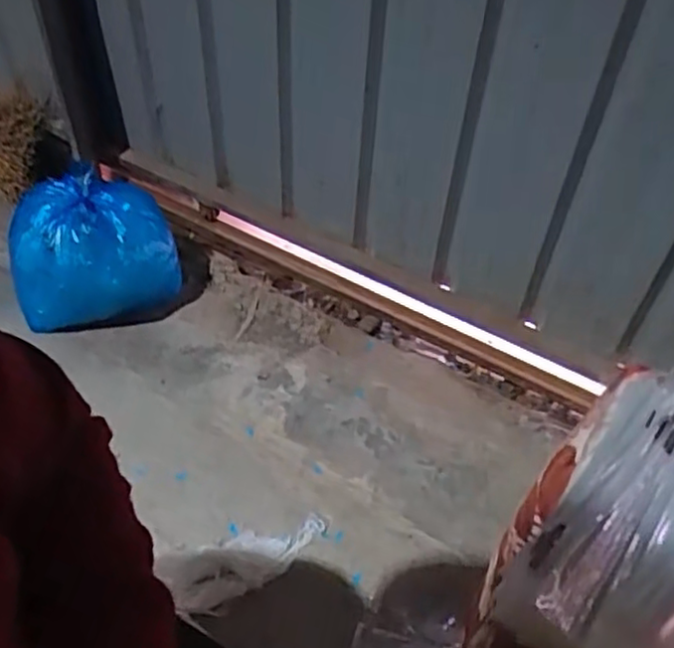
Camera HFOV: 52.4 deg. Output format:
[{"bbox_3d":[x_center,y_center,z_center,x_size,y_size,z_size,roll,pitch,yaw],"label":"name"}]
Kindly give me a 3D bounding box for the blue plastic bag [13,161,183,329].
[{"bbox_3d":[-0.481,-0.154,1.383,0.302,0.261,0.199,-6,49,-9],"label":"blue plastic bag"}]

